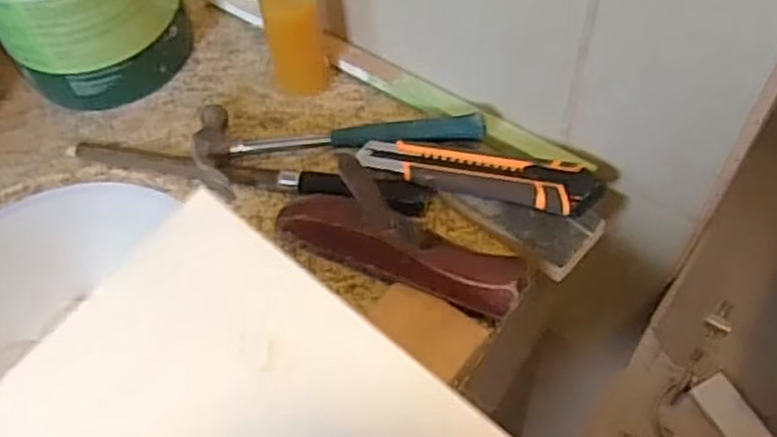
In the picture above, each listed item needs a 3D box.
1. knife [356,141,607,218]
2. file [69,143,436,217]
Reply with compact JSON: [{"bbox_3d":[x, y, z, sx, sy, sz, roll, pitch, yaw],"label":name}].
[{"bbox_3d":[0.073,-0.037,0.605,0.190,0.018,0.048,10,59,10],"label":"knife"},{"bbox_3d":[-0.123,-0.040,0.641,0.322,0.026,0.024,9,58,10],"label":"file"}]

